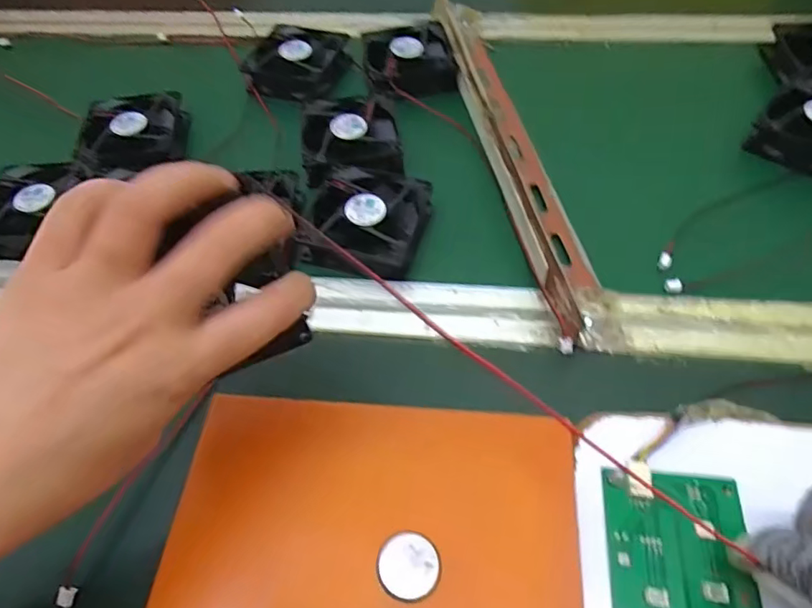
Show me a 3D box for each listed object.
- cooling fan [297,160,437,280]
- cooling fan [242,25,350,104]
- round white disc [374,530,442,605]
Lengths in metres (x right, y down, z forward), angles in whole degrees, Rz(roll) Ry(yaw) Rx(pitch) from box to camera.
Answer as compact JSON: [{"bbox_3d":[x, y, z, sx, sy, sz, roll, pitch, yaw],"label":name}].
[{"bbox_3d":[-0.033,-0.064,0.397,0.093,0.023,0.083,11,56,11],"label":"cooling fan"},{"bbox_3d":[-0.099,-0.225,0.511,0.081,0.032,0.075,-1,55,2],"label":"cooling fan"},{"bbox_3d":[0.002,0.125,0.259,0.029,0.009,0.029,-1,55,2],"label":"round white disc"}]

